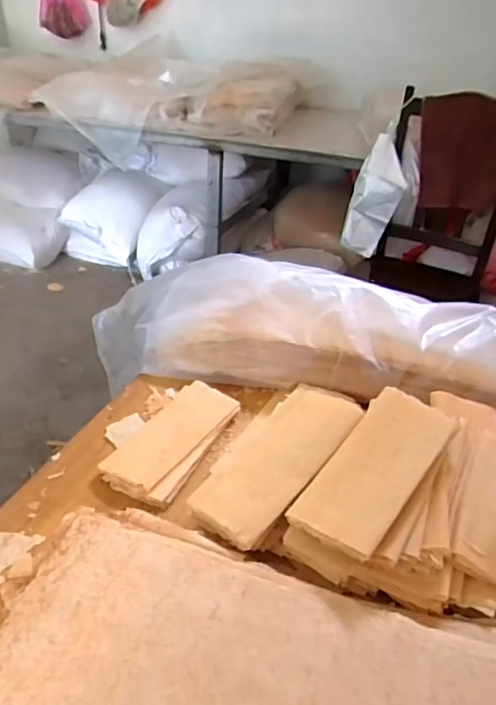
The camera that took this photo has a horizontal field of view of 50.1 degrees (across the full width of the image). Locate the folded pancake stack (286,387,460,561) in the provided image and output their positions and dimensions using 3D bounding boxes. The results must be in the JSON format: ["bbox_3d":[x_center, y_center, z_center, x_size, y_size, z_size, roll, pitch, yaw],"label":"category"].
[{"bbox_3d":[0.179,0.154,0.734,0.122,0.031,0.268,27,55,30],"label":"folded pancake stack"}]

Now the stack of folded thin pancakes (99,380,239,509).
[{"bbox_3d":[-0.127,0.144,0.930,0.128,0.031,0.280,18,36,20],"label":"stack of folded thin pancakes"}]

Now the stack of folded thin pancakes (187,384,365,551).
[{"bbox_3d":[0.036,0.150,0.799,0.160,0.031,0.282,20,53,42],"label":"stack of folded thin pancakes"}]

